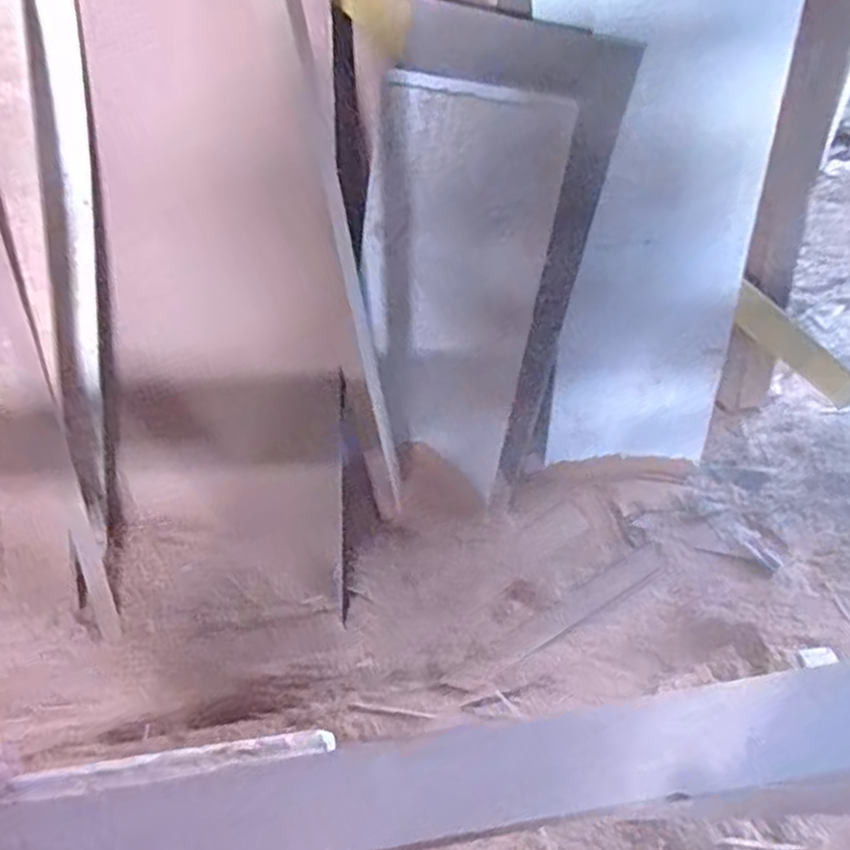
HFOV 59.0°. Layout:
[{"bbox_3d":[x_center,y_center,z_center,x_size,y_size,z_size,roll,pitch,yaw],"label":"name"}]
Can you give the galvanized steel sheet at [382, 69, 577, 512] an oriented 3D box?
[{"bbox_3d":[0.043,-0.203,1.212,0.273,0.639,0.058,12,28,9],"label":"galvanized steel sheet"}]

